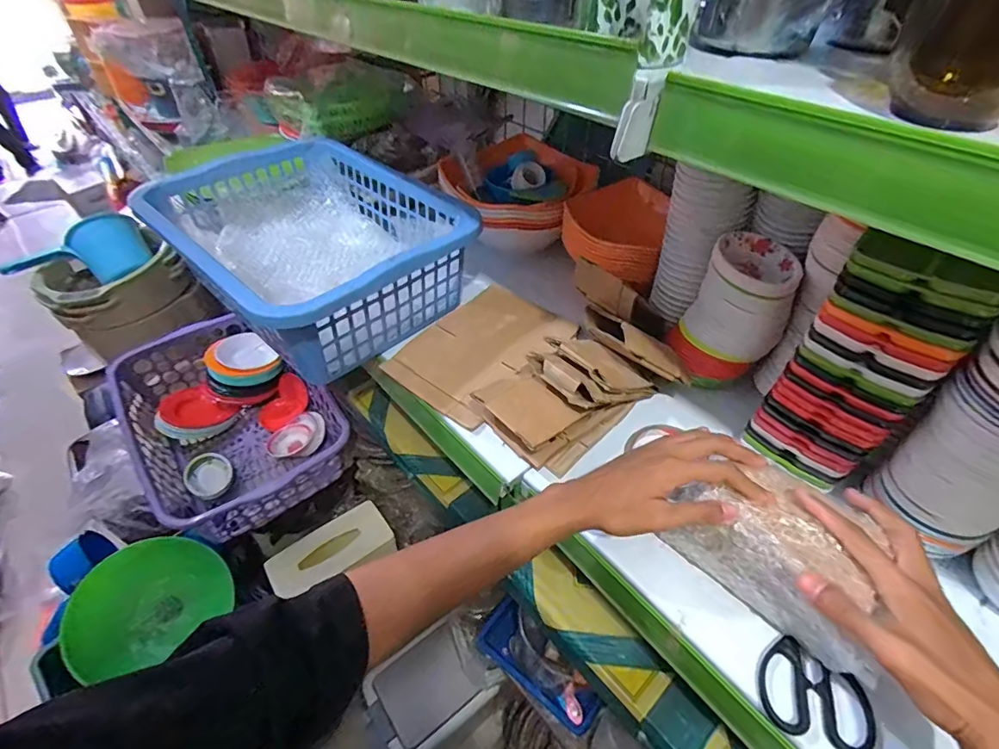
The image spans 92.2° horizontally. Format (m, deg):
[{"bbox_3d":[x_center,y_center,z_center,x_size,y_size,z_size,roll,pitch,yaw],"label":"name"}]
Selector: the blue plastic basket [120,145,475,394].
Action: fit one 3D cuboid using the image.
[{"bbox_3d":[-0.257,-0.192,0.691,0.320,0.135,0.420,-35,55,-29],"label":"blue plastic basket"}]

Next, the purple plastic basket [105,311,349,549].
[{"bbox_3d":[-0.516,0.090,0.931,0.304,0.154,0.460,-30,53,-25],"label":"purple plastic basket"}]

